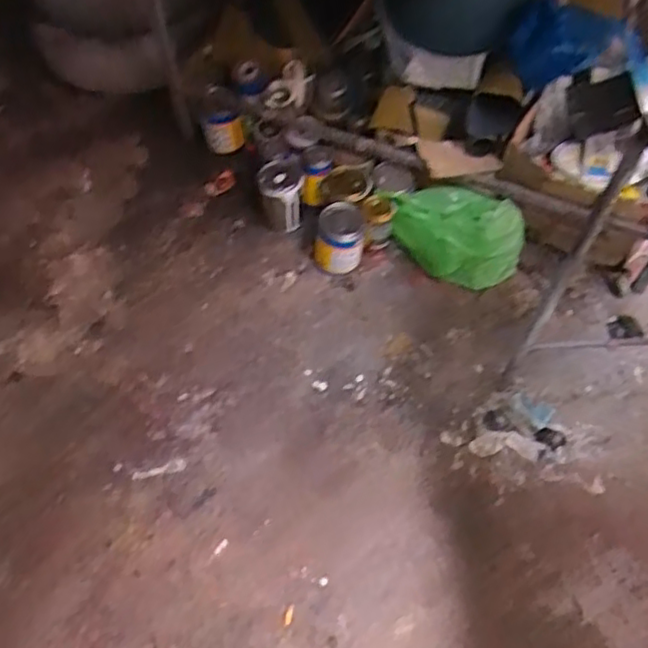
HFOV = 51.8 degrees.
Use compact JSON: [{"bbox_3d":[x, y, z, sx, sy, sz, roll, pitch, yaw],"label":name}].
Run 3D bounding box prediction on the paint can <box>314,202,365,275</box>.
[{"bbox_3d":[0.036,-0.199,1.521,0.112,0.141,0.125,3,58,2],"label":"paint can"}]

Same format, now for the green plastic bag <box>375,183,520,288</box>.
[{"bbox_3d":[0.284,-0.204,1.497,0.313,0.172,0.128,20,60,13],"label":"green plastic bag"}]

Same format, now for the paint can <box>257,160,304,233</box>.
[{"bbox_3d":[-0.100,-0.301,1.558,0.098,0.158,0.101,0,58,0],"label":"paint can"}]

